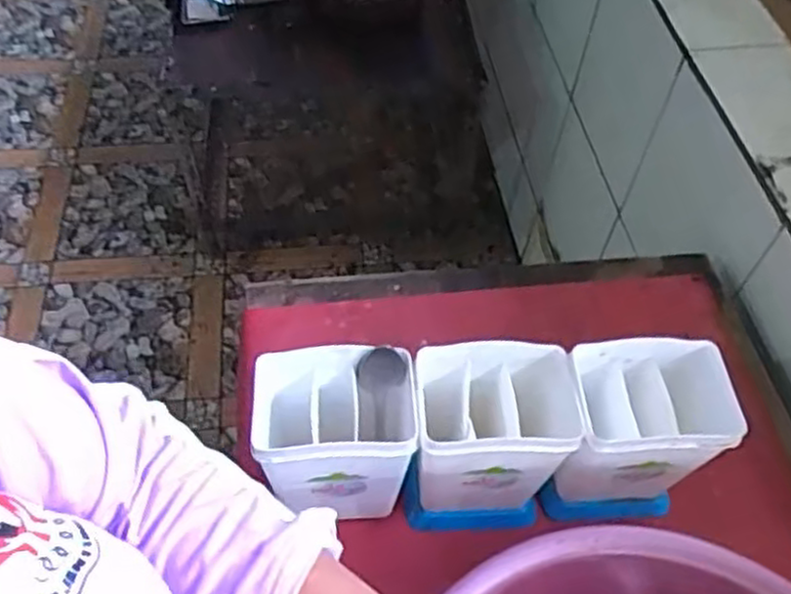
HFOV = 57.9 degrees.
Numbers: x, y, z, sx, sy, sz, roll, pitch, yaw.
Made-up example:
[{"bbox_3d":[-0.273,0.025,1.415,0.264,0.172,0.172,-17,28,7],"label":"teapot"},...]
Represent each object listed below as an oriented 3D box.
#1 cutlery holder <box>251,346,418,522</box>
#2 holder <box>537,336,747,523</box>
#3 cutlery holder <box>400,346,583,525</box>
[{"bbox_3d":[-0.053,0.117,0.598,0.128,0.134,0.089,0,53,-2],"label":"cutlery holder"},{"bbox_3d":[0.201,0.117,0.620,0.124,0.151,0.090,0,53,-2],"label":"holder"},{"bbox_3d":[0.082,0.122,0.616,0.137,0.160,0.093,-2,53,-4],"label":"cutlery holder"}]

